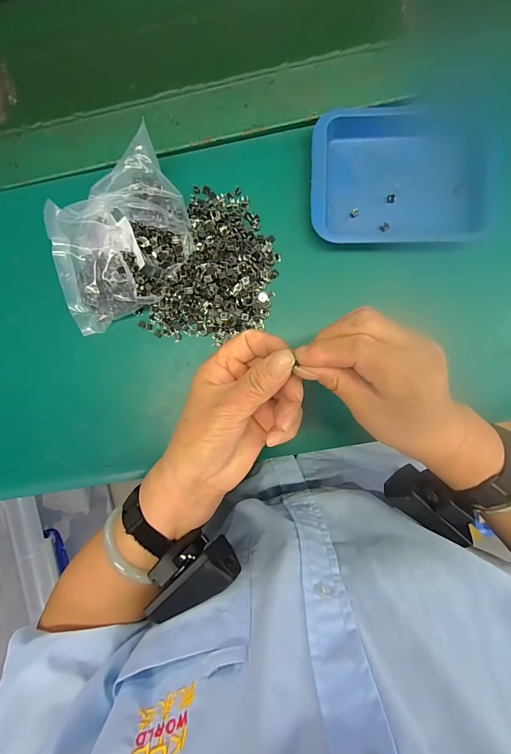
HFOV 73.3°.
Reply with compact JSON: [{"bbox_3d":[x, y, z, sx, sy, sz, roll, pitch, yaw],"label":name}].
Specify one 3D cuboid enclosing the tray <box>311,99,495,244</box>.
[{"bbox_3d":[0.135,-0.185,0.307,0.167,0.022,0.134,0,91,6],"label":"tray"}]

